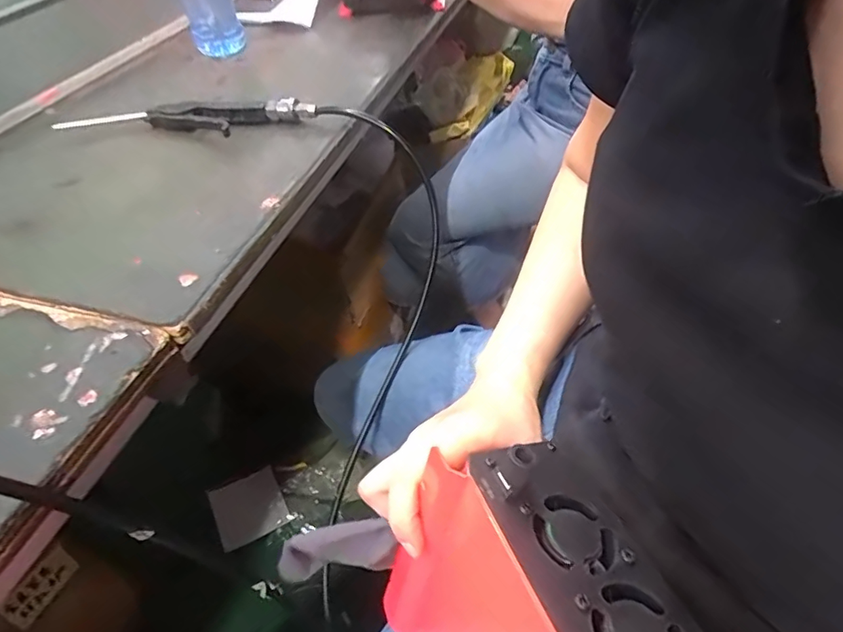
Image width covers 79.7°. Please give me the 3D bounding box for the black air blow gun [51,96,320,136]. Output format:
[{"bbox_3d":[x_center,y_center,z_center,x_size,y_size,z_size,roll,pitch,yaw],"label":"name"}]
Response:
[{"bbox_3d":[-0.237,-0.204,0.526,0.245,0.027,0.052,-6,46,0],"label":"black air blow gun"}]

